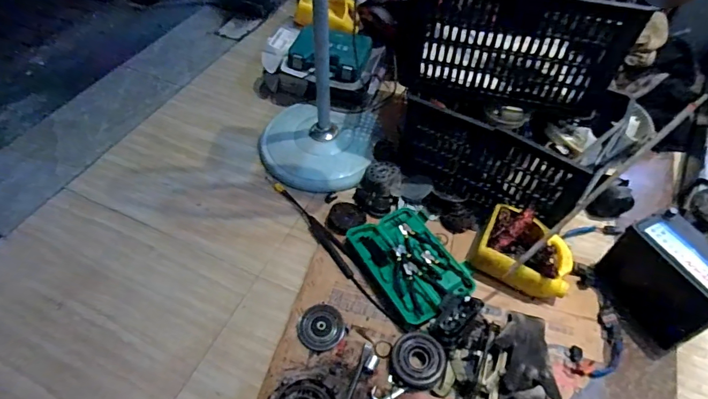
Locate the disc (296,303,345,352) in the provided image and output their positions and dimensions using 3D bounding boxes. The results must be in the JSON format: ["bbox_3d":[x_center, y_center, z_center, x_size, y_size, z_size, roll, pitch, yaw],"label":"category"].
[{"bbox_3d":[-0.074,0.285,0.947,0.102,0.019,0.098,1,52,-1],"label":"disc"}]

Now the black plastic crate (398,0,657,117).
[{"bbox_3d":[0.397,-0.459,1.057,0.473,0.267,0.365,15,53,10],"label":"black plastic crate"}]

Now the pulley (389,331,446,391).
[{"bbox_3d":[0.133,0.338,0.889,0.111,0.041,0.110,1,52,-1],"label":"pulley"}]

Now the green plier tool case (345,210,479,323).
[{"bbox_3d":[0.141,0.153,1.052,0.218,0.038,0.294,-25,56,-19],"label":"green plier tool case"}]

